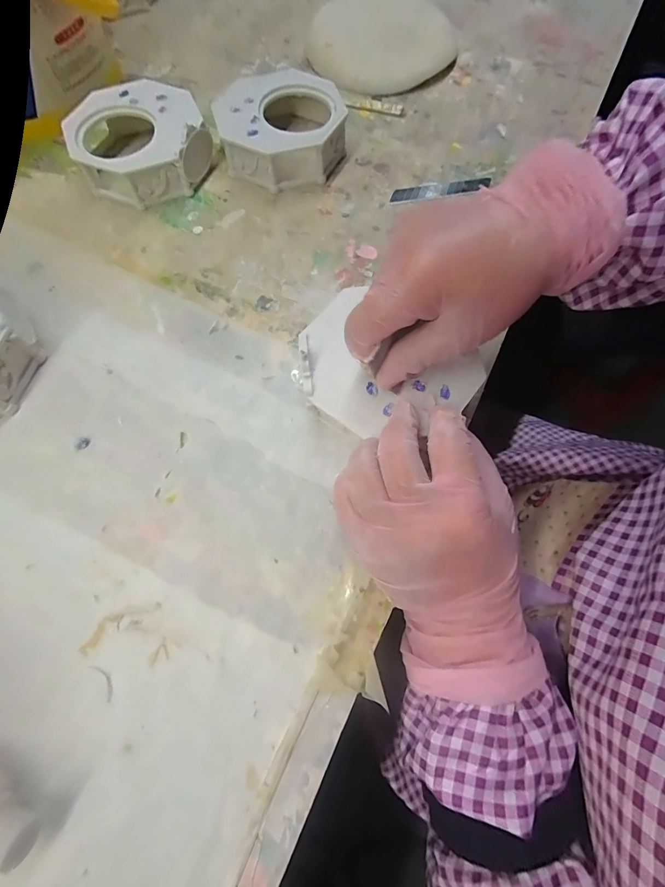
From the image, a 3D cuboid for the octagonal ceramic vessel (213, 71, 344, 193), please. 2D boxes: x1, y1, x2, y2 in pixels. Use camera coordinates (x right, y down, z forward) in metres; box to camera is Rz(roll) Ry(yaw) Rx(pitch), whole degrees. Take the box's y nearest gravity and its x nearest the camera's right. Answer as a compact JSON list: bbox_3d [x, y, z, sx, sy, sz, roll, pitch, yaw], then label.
[{"bbox_3d":[-0.049,-0.302,0.355,0.114,0.041,0.115,-15,70,-5],"label":"octagonal ceramic vessel"}]

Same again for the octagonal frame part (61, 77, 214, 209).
[{"bbox_3d":[-0.175,-0.279,0.345,0.118,0.042,0.115,-24,71,-9],"label":"octagonal frame part"}]

